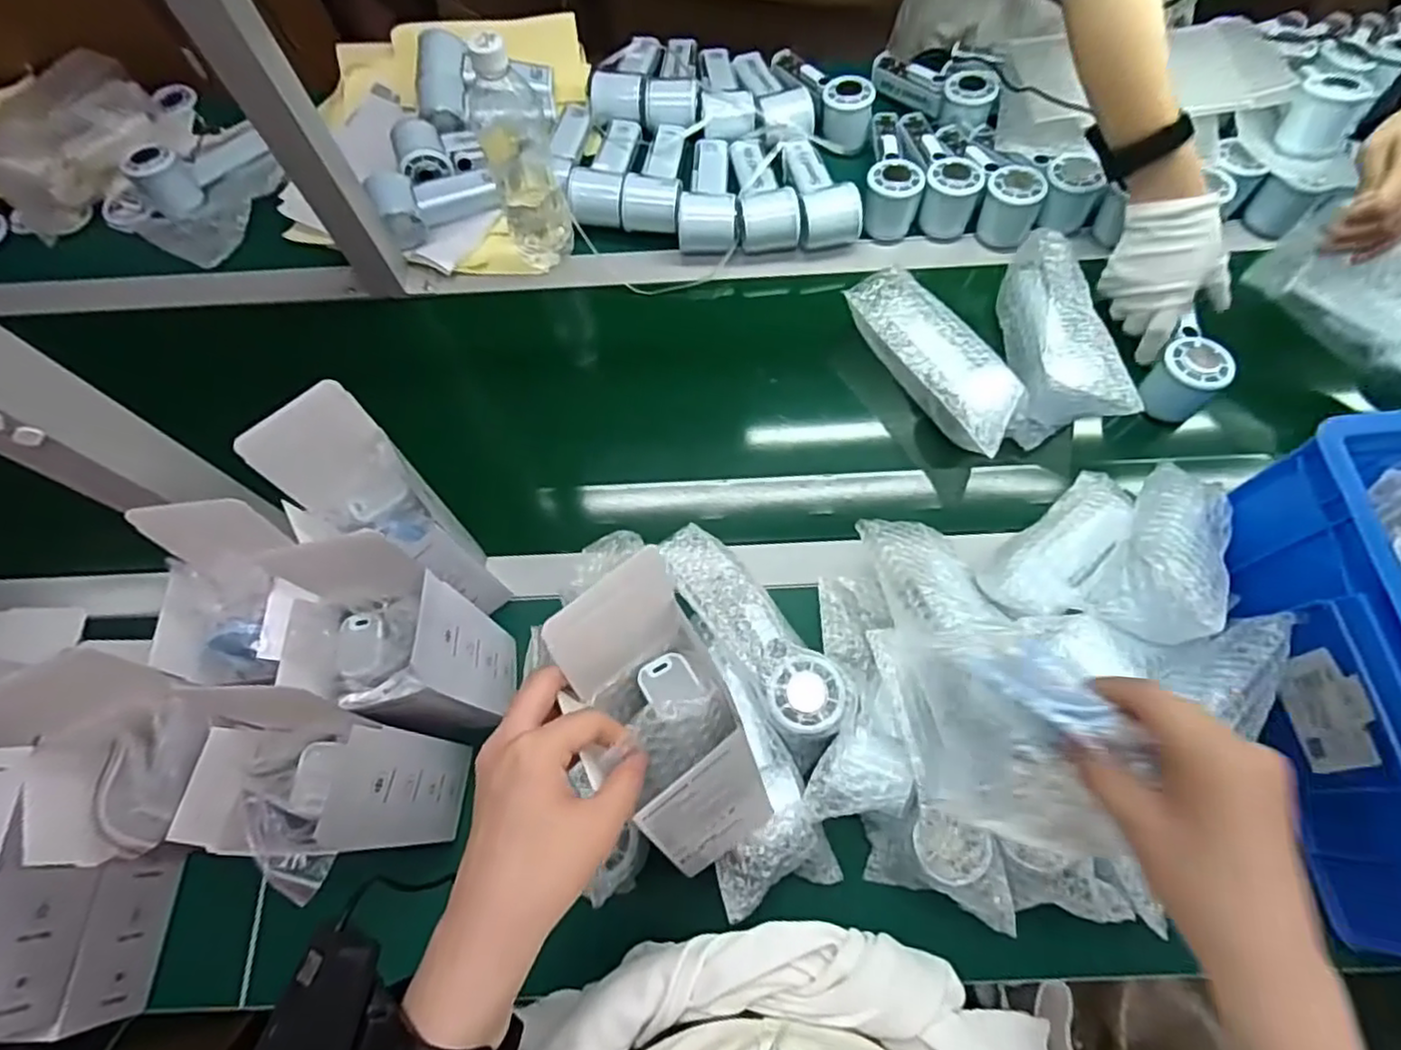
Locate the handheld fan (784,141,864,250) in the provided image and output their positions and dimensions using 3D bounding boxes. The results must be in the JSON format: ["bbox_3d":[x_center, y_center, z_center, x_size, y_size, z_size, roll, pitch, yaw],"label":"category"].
[{"bbox_3d":[0.128,-0.364,0.731,0.065,0.050,0.136,-8,69,-1],"label":"handheld fan"}]

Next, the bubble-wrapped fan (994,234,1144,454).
[{"bbox_3d":[0.331,-0.180,0.638,0.085,0.064,0.193,-3,69,1],"label":"bubble-wrapped fan"}]

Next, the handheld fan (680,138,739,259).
[{"bbox_3d":[0.014,-0.364,0.731,0.059,0.047,0.155,4,69,4],"label":"handheld fan"}]

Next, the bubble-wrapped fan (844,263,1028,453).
[{"bbox_3d":[0.220,-0.150,0.648,0.073,0.064,0.201,-33,71,-10],"label":"bubble-wrapped fan"}]

